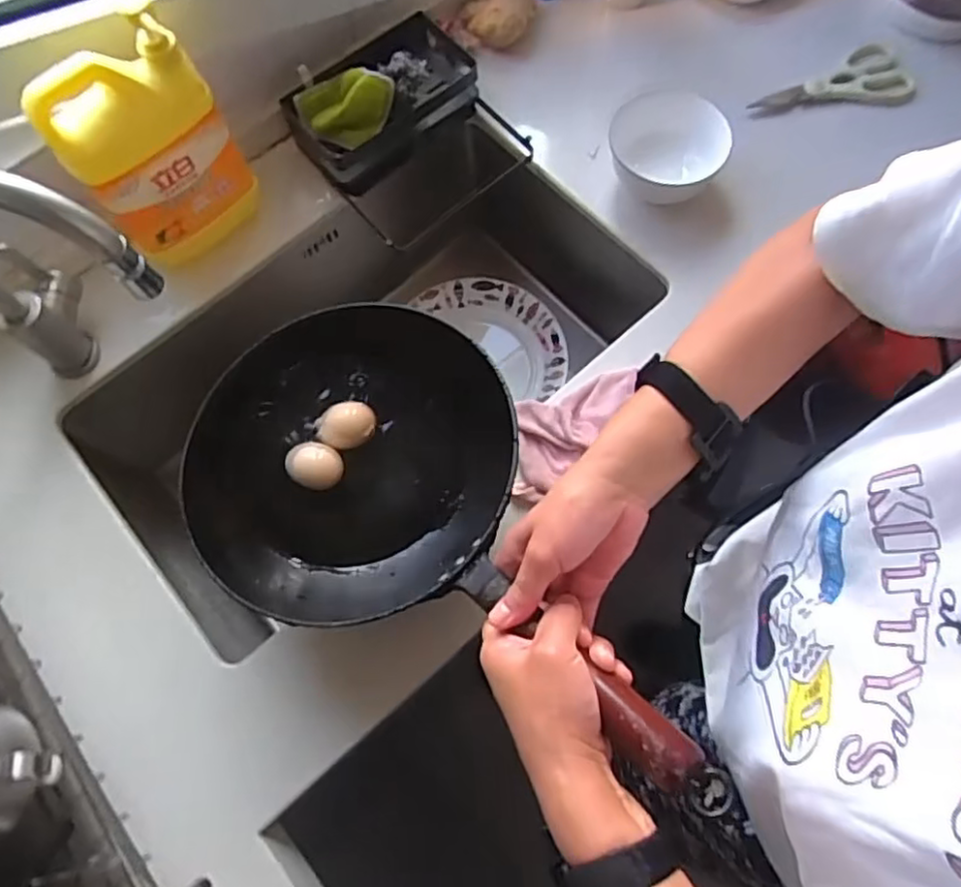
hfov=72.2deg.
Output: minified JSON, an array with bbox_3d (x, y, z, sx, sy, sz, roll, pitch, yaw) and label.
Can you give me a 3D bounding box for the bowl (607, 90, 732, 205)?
[{"bbox_3d":[0.202,-0.319,0.719,0.122,0.064,0.101,21,73,9],"label":"bowl"}]

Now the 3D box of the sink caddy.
[{"bbox_3d":[-0.082,-0.365,0.738,0.213,0.091,0.202,-42,74,-11],"label":"sink caddy"}]

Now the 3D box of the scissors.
[{"bbox_3d":[0.410,-0.413,0.772,0.189,0.009,0.082,-21,71,-5],"label":"scissors"}]

